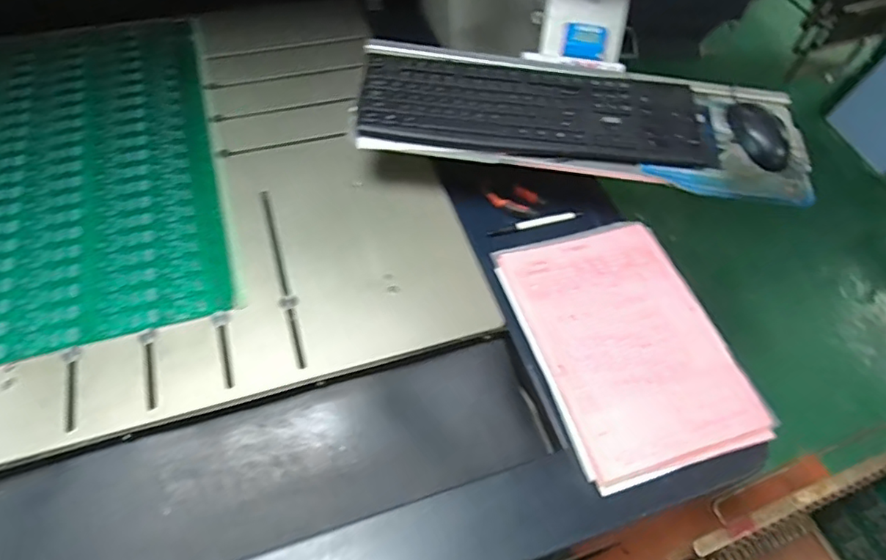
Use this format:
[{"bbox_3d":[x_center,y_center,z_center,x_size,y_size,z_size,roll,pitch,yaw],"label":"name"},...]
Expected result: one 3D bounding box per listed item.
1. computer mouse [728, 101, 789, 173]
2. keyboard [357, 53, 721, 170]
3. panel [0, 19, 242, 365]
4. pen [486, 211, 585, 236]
[{"bbox_3d":[0.418,-0.198,0.747,0.056,0.030,0.106,-5,57,-7],"label":"computer mouse"},{"bbox_3d":[0.127,-0.229,0.740,0.454,0.033,0.167,2,56,-3],"label":"keyboard"},{"bbox_3d":[-0.494,-0.175,0.780,0.329,0.009,0.613,-14,58,-13],"label":"panel"},{"bbox_3d":[0.129,-0.079,0.776,0.133,0.013,0.013,-10,58,-10],"label":"pen"}]

